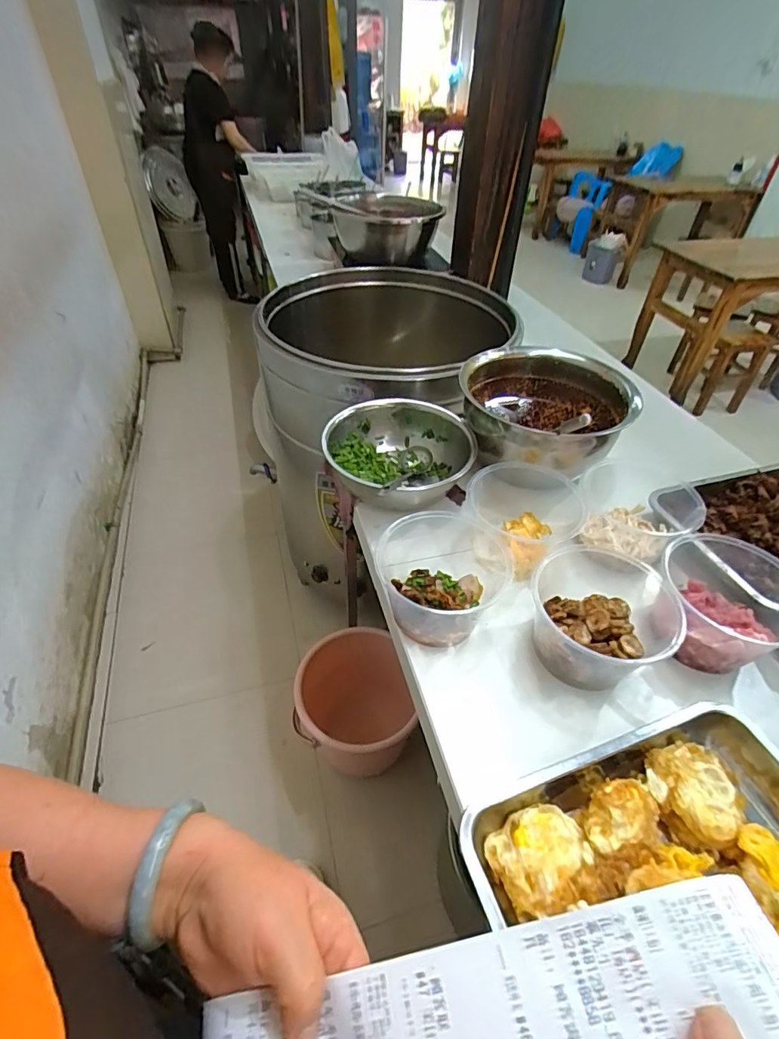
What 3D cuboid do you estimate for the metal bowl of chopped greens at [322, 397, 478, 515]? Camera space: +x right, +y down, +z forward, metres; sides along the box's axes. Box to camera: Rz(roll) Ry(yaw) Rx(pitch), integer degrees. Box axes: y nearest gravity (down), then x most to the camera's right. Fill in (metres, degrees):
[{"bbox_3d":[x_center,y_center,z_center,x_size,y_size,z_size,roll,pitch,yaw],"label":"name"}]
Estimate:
[{"bbox_3d":[0.018,-0.106,0.847,0.246,0.104,0.257,1,44,-1],"label":"metal bowl of chopped greens"}]

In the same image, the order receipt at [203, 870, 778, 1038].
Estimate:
[{"bbox_3d":[0.042,0.227,0.218,0.269,0.018,0.055,-21,45,6],"label":"order receipt"}]

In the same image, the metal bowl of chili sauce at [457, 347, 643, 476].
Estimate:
[{"bbox_3d":[0.276,-0.209,0.878,0.282,0.109,0.275,1,44,-1],"label":"metal bowl of chili sauce"}]

